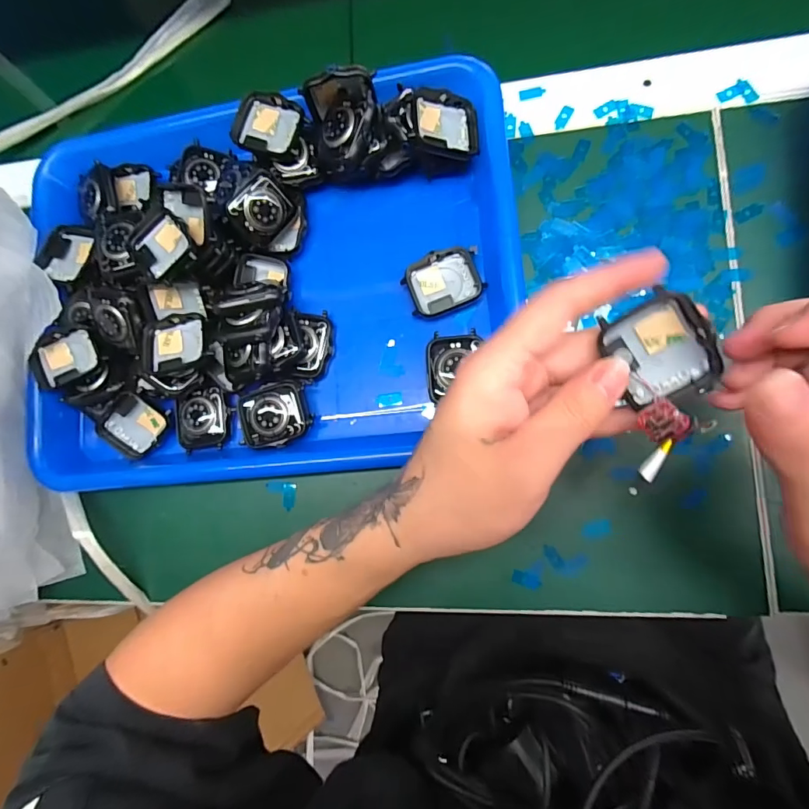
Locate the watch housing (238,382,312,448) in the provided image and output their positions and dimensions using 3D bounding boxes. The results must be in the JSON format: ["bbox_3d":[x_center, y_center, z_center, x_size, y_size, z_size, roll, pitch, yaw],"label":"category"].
[{"bbox_3d":[-0.084,0.007,0.284,0.043,0.015,0.038,-16,81,8],"label":"watch housing"}]

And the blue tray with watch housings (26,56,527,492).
[{"bbox_3d":[-0.095,-0.078,0.290,0.325,0.046,0.251,-4,83,9],"label":"blue tray with watch housings"}]

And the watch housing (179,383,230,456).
[{"bbox_3d":[-0.134,0.009,0.296,0.036,0.008,0.044,6,85,10],"label":"watch housing"}]

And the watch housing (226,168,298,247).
[{"bbox_3d":[-0.093,-0.126,0.287,0.040,0.006,0.034,-51,125,-7],"label":"watch housing"}]

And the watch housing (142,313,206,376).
[{"bbox_3d":[-0.146,-0.040,0.288,0.042,0.016,0.036,-8,83,9],"label":"watch housing"}]

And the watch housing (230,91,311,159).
[{"bbox_3d":[-0.087,-0.180,0.287,0.044,0.011,0.036,22,88,11],"label":"watch housing"}]

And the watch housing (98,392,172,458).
[{"bbox_3d":[-0.183,0.015,0.301,0.036,0.010,0.044,37,96,-14],"label":"watch housing"}]

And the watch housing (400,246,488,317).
[{"bbox_3d":[0.026,-0.078,0.283,0.048,0.008,0.036,-20,81,7],"label":"watch housing"}]

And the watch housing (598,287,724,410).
[{"bbox_3d":[0.104,-0.022,0.180,0.035,0.012,0.044,-31,100,27],"label":"watch housing"}]

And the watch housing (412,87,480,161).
[{"bbox_3d":[0.025,-0.172,0.273,0.044,0.009,0.036,0,92,-19],"label":"watch housing"}]

